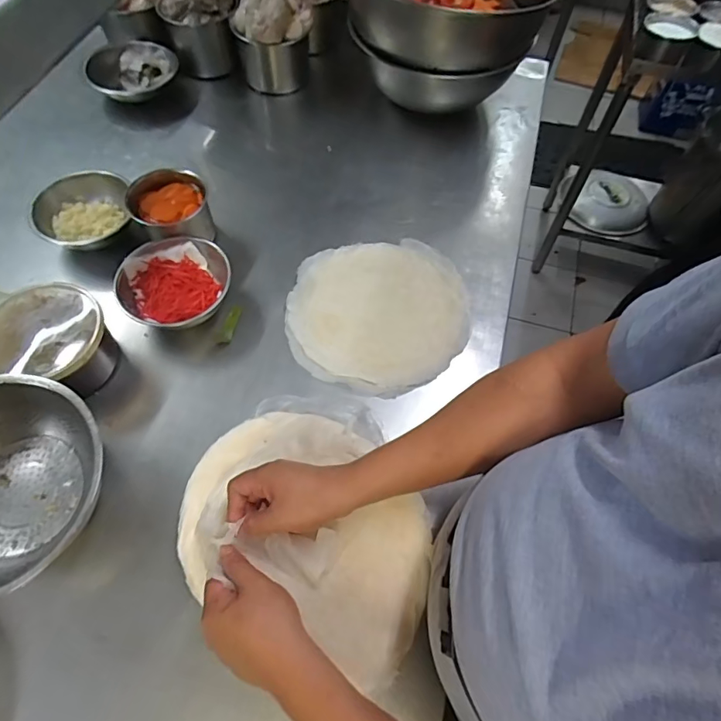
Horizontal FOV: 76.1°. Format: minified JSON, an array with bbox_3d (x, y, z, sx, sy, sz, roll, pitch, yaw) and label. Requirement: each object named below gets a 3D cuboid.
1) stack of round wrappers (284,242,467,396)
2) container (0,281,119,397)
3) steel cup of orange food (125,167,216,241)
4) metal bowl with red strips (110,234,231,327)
[{"bbox_3d":[0.030,-0.074,0.700,0.266,0.012,0.263,4,63,0],"label":"stack of round wrappers"},{"bbox_3d":[-0.396,-0.021,0.611,0.144,0.106,0.131,1,63,-2],"label":"container"},{"bbox_3d":[-0.293,-0.230,0.721,0.108,0.091,0.109,1,63,-2],"label":"steel cup of orange food"},{"bbox_3d":[-0.275,-0.112,0.684,0.138,0.053,0.152,27,65,11],"label":"metal bowl with red strips"}]

